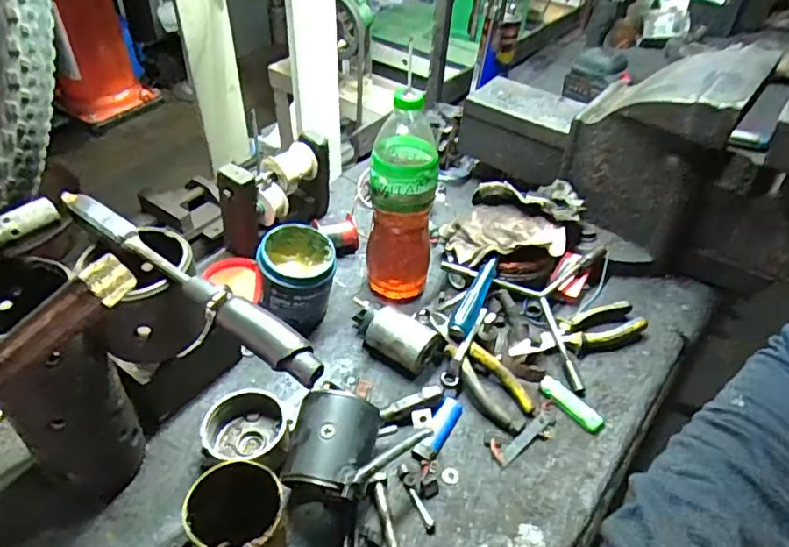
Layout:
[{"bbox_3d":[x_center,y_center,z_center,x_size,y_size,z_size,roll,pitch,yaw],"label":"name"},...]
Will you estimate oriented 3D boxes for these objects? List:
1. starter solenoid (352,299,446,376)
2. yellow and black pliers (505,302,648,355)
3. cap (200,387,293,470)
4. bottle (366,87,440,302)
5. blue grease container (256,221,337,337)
[{"bbox_3d":[0.000,0.073,0.693,0.116,0.052,0.047,17,45,16],"label":"starter solenoid"},{"bbox_3d":[0.236,0.079,0.744,0.182,0.021,0.060,-13,45,-16],"label":"yellow and black pliers"},{"bbox_3d":[-0.148,0.163,0.593,0.086,0.040,0.082,6,43,4],"label":"cap"},{"bbox_3d":[0.009,-0.092,0.708,0.083,0.262,0.078,-1,43,-4],"label":"bottle"},{"bbox_3d":[-0.116,0.009,0.710,0.090,0.111,0.085,-2,43,-5],"label":"blue grease container"}]

